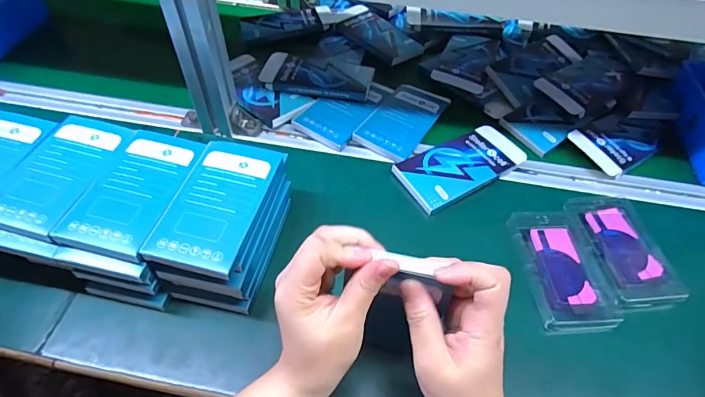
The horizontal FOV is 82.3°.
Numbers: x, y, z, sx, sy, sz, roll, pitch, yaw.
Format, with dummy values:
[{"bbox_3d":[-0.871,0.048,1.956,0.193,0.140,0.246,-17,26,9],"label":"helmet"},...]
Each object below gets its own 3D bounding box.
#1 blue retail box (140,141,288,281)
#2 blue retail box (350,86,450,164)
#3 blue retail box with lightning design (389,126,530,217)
[{"bbox_3d":[-0.122,0.003,0.372,0.076,0.015,0.136,12,53,8],"label":"blue retail box"},{"bbox_3d":[0.072,-0.108,0.557,0.078,0.016,0.146,28,56,19],"label":"blue retail box"},{"bbox_3d":[0.135,-0.042,0.506,0.162,0.013,0.081,-25,57,-20],"label":"blue retail box with lightning design"}]

